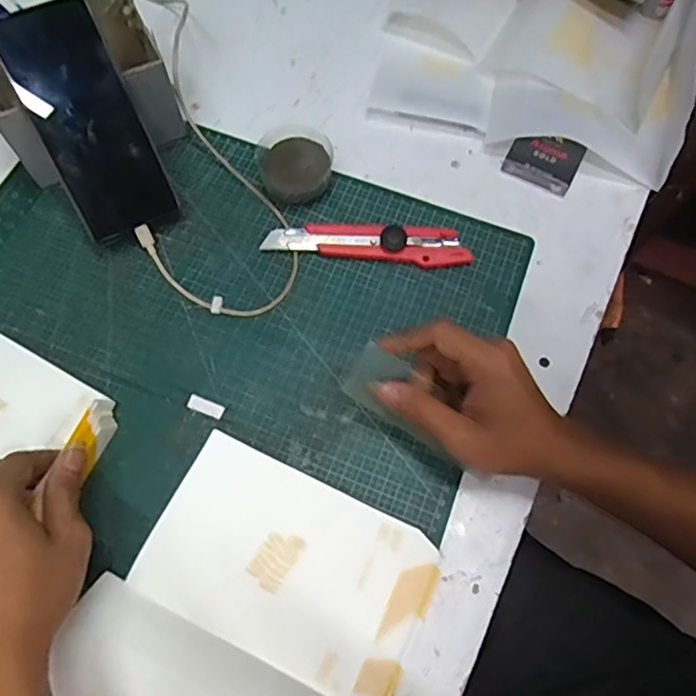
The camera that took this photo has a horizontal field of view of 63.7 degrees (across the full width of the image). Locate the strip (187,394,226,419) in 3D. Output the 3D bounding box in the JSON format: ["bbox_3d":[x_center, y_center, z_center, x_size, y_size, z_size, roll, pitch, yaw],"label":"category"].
[{"bbox_3d":[-0.105,0.043,0.413,0.028,0.004,0.011,22,69,9],"label":"strip"}]

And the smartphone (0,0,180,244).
[{"bbox_3d":[-0.194,-0.168,0.422,0.072,0.159,0.016,-26,25,-13],"label":"smartphone"}]

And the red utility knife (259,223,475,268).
[{"bbox_3d":[0.016,-0.087,0.458,0.165,0.017,0.028,4,68,2],"label":"red utility knife"}]

